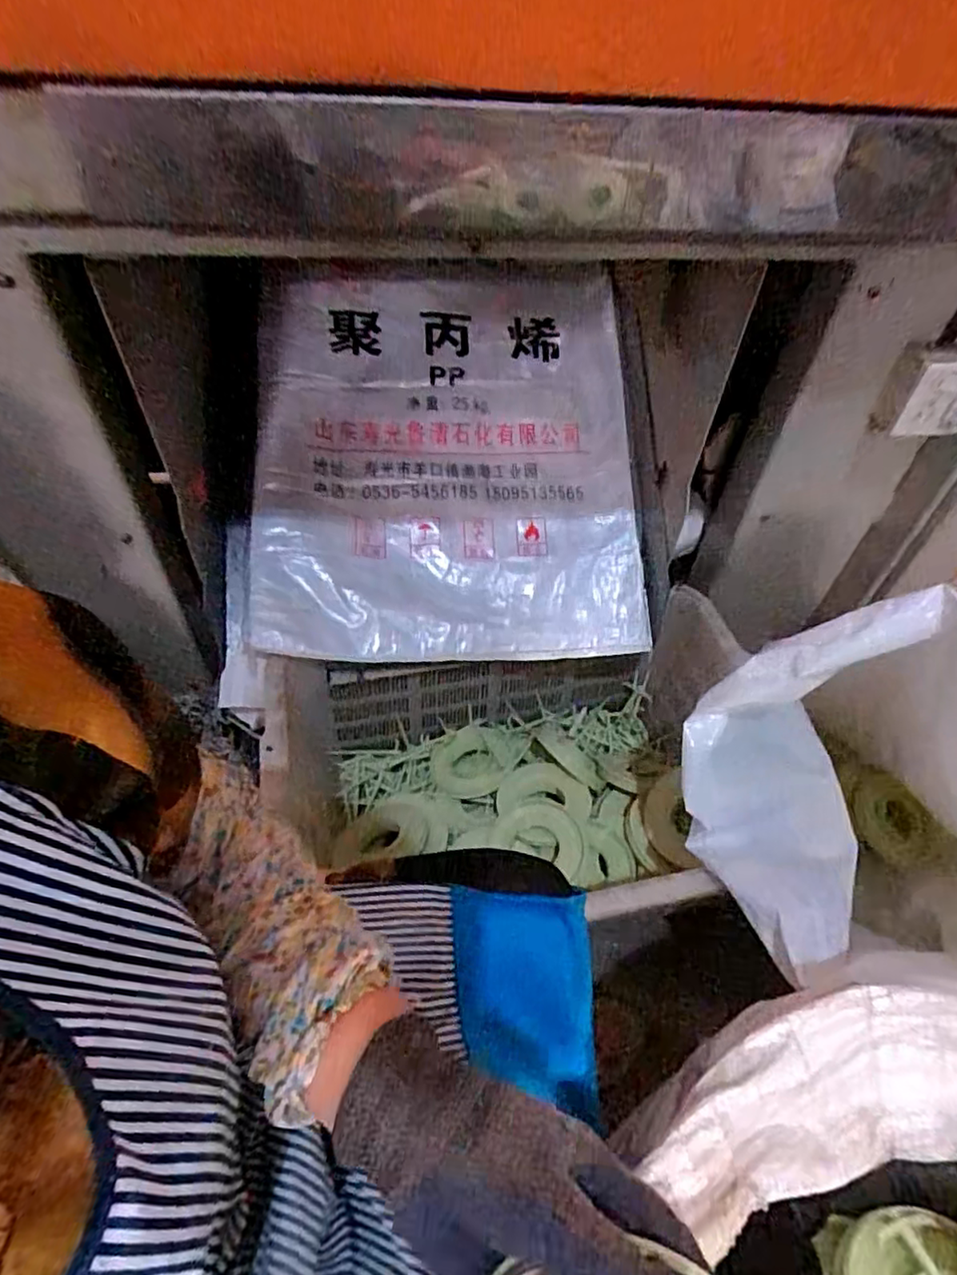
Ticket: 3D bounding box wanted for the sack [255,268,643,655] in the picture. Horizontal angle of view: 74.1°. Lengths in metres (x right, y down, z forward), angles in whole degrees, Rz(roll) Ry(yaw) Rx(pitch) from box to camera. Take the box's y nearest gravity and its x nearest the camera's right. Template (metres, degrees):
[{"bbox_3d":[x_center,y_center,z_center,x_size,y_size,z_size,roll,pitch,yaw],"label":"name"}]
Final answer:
[{"bbox_3d":[-0.040,-0.260,0.940,0.572,0.091,0.587,-1,88,-5],"label":"sack"}]

